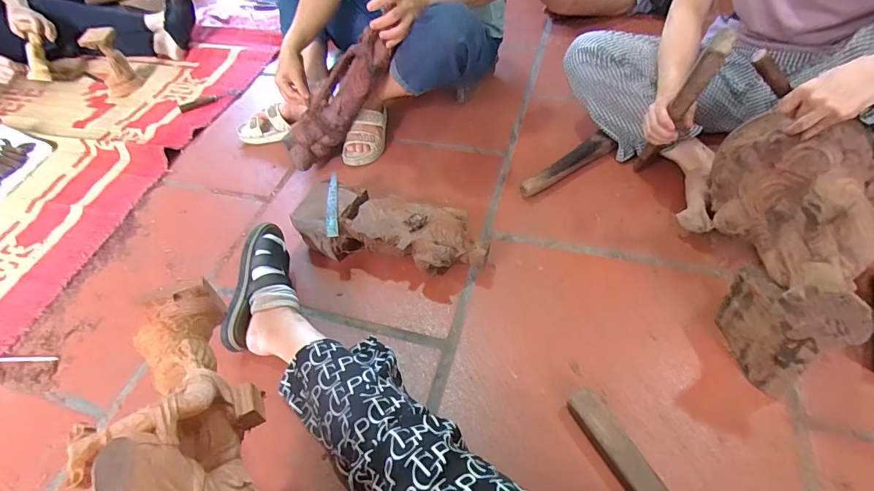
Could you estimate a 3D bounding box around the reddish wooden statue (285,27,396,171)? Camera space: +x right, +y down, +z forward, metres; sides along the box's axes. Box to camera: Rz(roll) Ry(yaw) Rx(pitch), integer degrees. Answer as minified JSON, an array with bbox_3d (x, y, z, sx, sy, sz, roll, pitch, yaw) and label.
[{"bbox_3d":[-0.217,-0.336,0.991,0.356,0.109,0.139,-44,47,26],"label":"reddish wooden statue"}]

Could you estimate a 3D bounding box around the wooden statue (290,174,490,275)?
[{"bbox_3d":[-0.087,-0.024,0.855,0.378,0.104,0.137,14,55,16],"label":"wooden statue"}]

